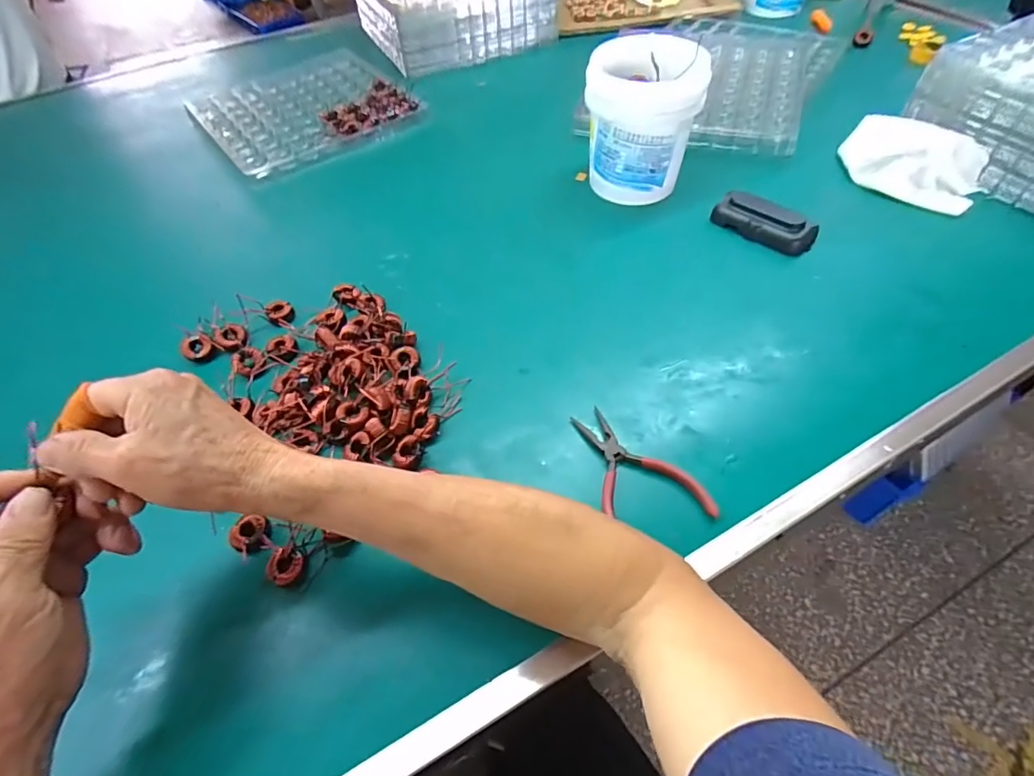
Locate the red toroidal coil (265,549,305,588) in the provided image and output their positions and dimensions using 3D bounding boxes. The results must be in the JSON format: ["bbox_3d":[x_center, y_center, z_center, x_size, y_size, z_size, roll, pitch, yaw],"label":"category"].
[{"bbox_3d":[-0.163,0.126,0.352,0.023,0.018,0.024,-1,55,2],"label":"red toroidal coil"}]

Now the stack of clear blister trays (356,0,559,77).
[{"bbox_3d":[-0.116,-0.698,0.894,0.297,0.093,0.267,-23,57,-13],"label":"stack of clear blister trays"}]

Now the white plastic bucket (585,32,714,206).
[{"bbox_3d":[0.142,-0.310,0.576,0.122,0.130,0.116,7,55,8],"label":"white plastic bucket"}]

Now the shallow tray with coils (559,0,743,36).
[{"bbox_3d":[0.232,-0.753,0.965,0.318,0.015,0.255,-5,55,0],"label":"shallow tray with coils"}]

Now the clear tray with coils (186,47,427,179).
[{"bbox_3d":[-0.334,-0.439,0.771,0.274,0.019,0.294,-33,59,-19],"label":"clear tray with coils"}]

